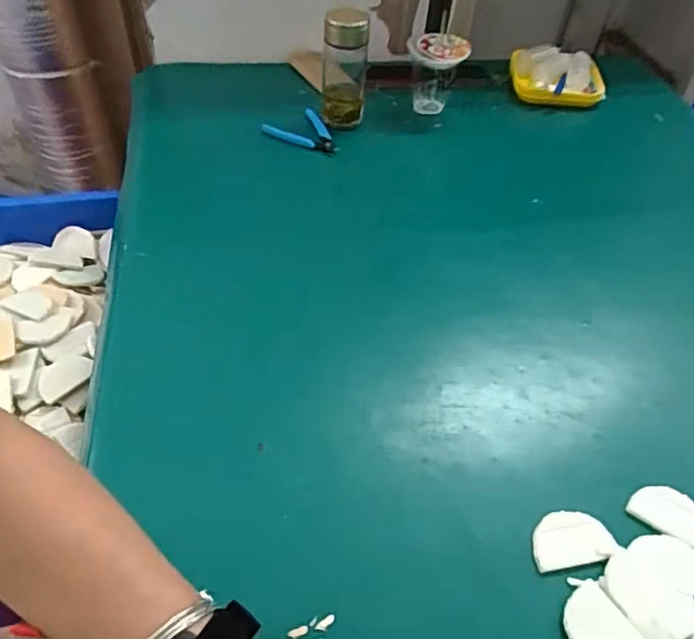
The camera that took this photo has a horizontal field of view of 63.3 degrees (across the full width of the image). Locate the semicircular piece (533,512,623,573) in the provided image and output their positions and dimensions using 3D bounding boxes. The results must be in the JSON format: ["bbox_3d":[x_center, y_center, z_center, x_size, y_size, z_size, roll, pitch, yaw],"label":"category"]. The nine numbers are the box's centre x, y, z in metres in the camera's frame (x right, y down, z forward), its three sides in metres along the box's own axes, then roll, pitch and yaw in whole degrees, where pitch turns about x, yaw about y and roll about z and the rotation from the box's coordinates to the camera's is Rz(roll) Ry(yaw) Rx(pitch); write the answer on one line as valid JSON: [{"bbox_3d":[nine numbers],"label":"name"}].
[{"bbox_3d":[0.183,0.178,0.461,0.068,0.004,0.042,-7,48,-8],"label":"semicircular piece"}]

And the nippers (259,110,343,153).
[{"bbox_3d":[-0.059,-0.293,0.872,0.124,0.017,0.079,20,50,16],"label":"nippers"}]

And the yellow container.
[{"bbox_3d":[0.369,-0.425,0.992,0.166,0.052,0.136,12,48,9],"label":"yellow container"}]

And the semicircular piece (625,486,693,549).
[{"bbox_3d":[0.282,0.166,0.477,0.077,0.004,0.044,25,52,20],"label":"semicircular piece"}]

